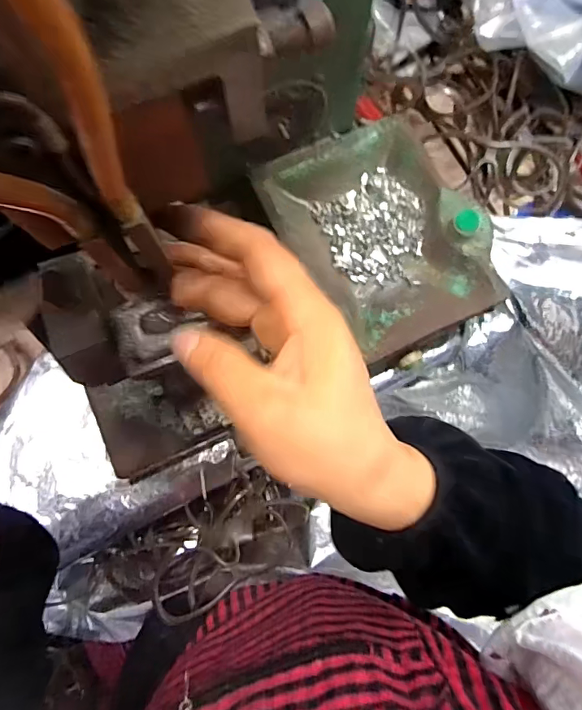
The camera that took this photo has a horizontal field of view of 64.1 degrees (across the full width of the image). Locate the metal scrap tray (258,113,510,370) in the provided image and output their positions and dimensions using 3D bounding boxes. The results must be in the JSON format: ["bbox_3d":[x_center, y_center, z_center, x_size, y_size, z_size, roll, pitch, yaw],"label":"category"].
[{"bbox_3d":[0.082,-0.110,0.408,0.151,0.022,0.202,-31,81,-4],"label":"metal scrap tray"}]

